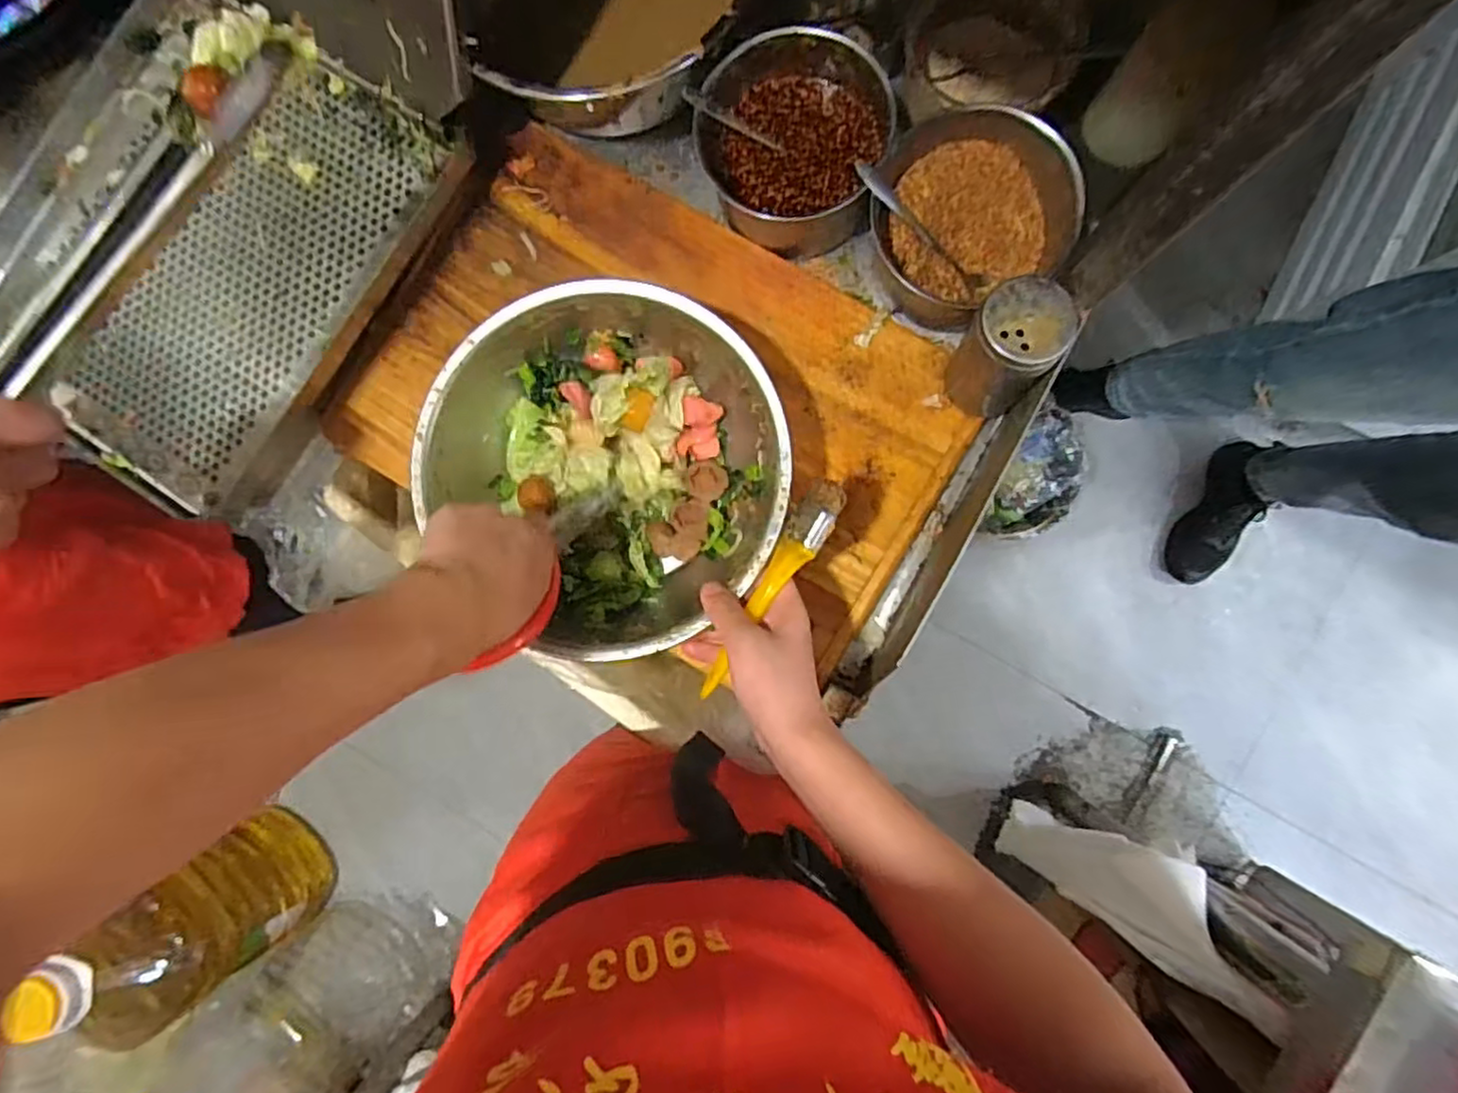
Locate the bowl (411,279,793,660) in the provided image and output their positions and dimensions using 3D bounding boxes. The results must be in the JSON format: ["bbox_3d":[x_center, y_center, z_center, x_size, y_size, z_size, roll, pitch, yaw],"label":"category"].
[{"bbox_3d":[-0.087,-0.060,0.538,0.246,0.083,0.259,-44,85,1],"label":"bowl"}]

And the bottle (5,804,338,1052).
[{"bbox_3d":[-0.879,0.650,1.154,0.180,0.490,0.254,42,90,5],"label":"bottle"}]

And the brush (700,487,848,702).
[{"bbox_3d":[0.027,0.030,0.481,0.027,0.039,0.175,33,107,5],"label":"brush"}]

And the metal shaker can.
[{"bbox_3d":[0.203,-0.144,0.516,0.064,0.116,0.066,0,87,4],"label":"metal shaker can"}]

